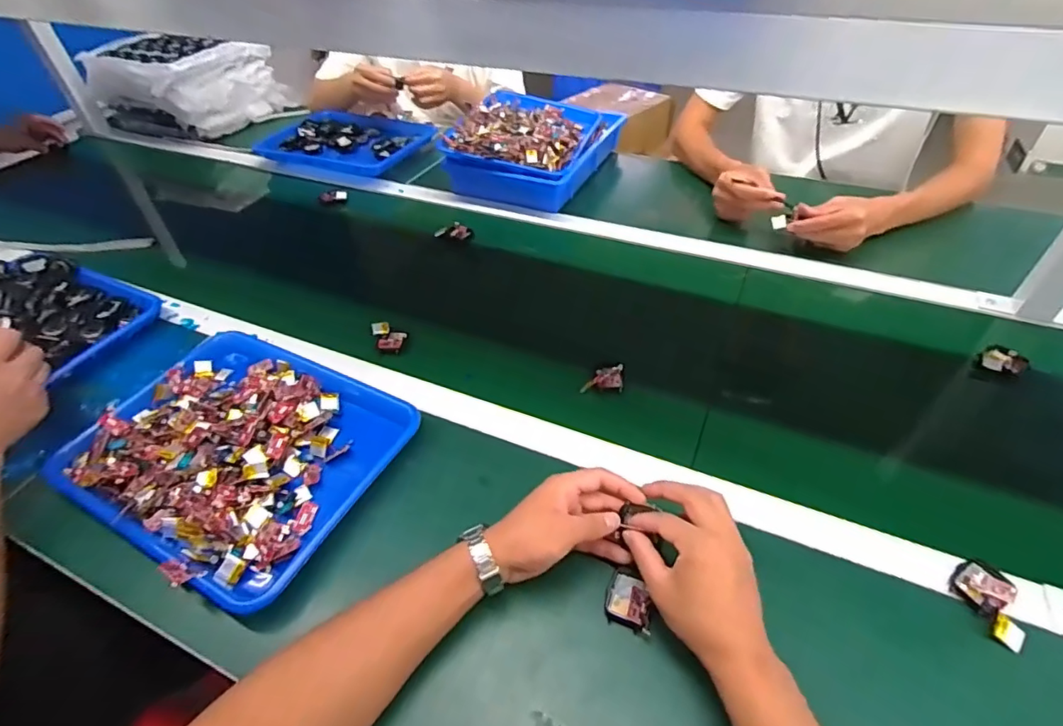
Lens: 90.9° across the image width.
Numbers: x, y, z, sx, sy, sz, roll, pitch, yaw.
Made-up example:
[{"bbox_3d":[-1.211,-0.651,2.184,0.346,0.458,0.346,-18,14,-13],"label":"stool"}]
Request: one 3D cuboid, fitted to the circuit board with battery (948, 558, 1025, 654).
[{"bbox_3d":[0.378,0.198,0.438,0.045,0.015,0.069,17,48,19],"label":"circuit board with battery"}]

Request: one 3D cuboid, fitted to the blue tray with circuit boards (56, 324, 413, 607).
[{"bbox_3d":[-0.314,0.084,0.575,0.330,0.049,0.260,22,50,23],"label":"blue tray with circuit boards"}]

